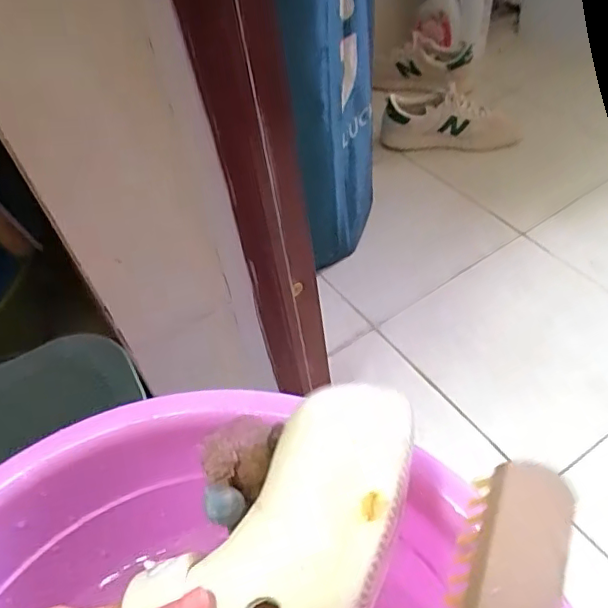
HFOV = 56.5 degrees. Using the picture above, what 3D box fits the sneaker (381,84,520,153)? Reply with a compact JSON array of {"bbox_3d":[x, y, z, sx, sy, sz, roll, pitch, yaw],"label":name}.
[{"bbox_3d":[0.269,-0.341,1.057,0.247,0.089,0.105,-3,51,6],"label":"sneaker"}]

